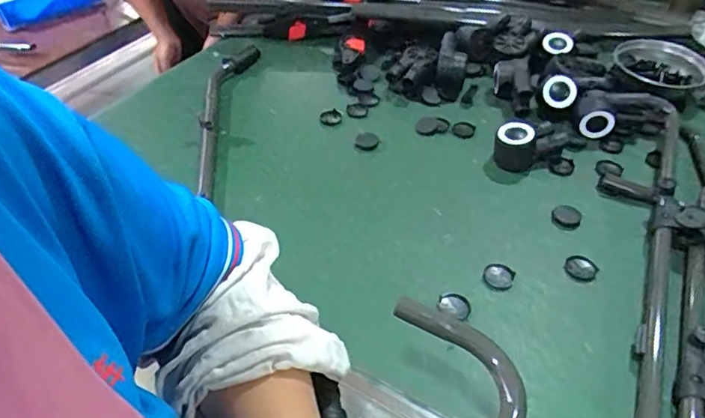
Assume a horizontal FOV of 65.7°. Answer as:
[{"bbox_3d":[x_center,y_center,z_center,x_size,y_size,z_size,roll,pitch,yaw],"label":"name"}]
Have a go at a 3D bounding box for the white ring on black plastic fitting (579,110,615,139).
[{"bbox_3d":[0.363,-0.127,0.810,0.045,0.049,0.013,19,45,19],"label":"white ring on black plastic fitting"}]

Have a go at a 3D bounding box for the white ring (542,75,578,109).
[{"bbox_3d":[0.312,-0.177,0.823,0.048,0.055,0.012,23,55,13],"label":"white ring"}]

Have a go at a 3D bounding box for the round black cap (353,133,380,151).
[{"bbox_3d":[0.022,-0.101,0.820,0.034,0.009,0.041,8,43,7],"label":"round black cap"}]

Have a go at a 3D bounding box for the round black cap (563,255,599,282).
[{"bbox_3d":[0.267,0.070,0.639,0.035,0.010,0.031,22,46,22],"label":"round black cap"}]

